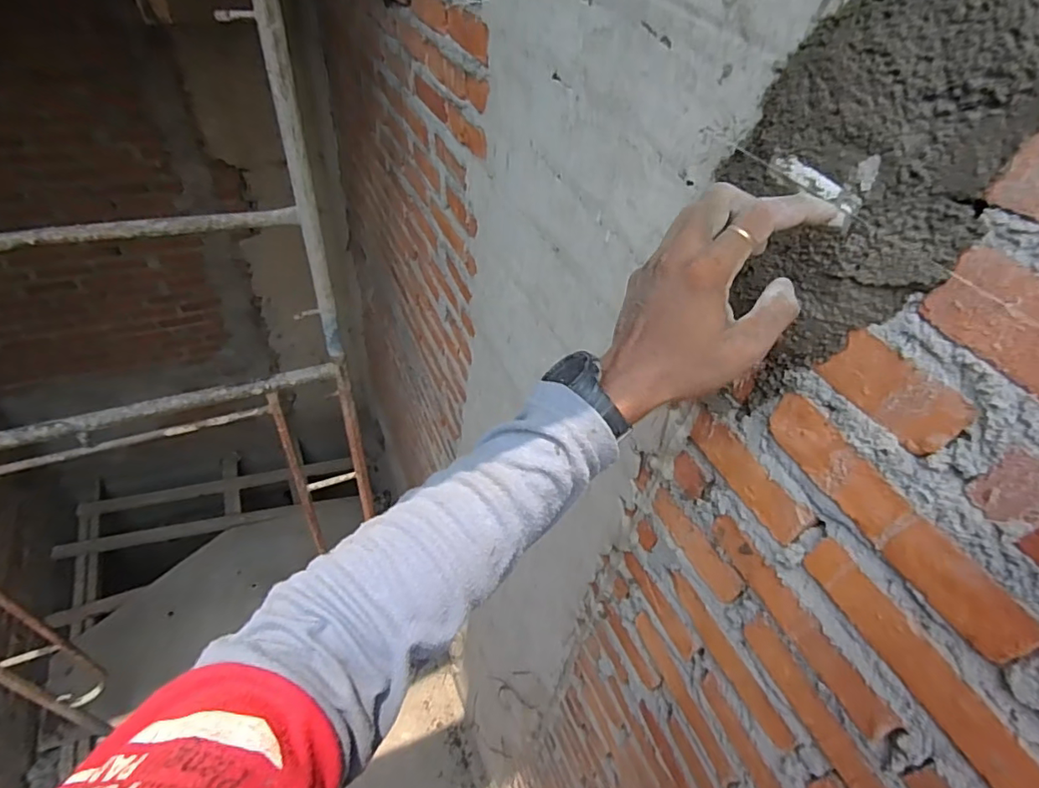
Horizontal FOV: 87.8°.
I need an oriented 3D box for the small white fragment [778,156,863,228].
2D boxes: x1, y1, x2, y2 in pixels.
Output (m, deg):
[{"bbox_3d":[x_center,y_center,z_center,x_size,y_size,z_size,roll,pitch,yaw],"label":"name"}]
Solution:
[{"bbox_3d":[0.182,-0.130,0.332,0.004,0.012,0.065,-16,51,-22],"label":"small white fragment"}]

